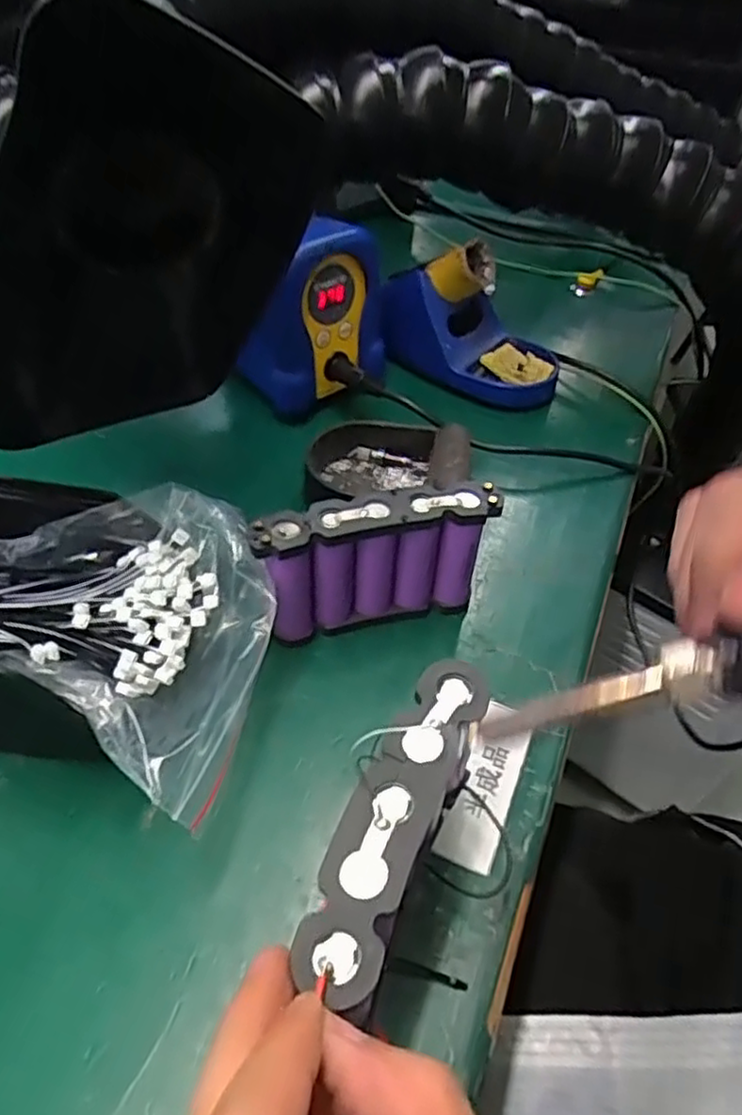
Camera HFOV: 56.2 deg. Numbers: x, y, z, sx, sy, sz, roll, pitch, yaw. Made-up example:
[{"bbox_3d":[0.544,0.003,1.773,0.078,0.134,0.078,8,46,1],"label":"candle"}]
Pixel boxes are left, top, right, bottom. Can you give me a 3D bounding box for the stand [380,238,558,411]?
[{"bbox_3d":[0.076,-0.172,0.519,0.137,0.093,0.084,13,48,8],"label":"stand"}]

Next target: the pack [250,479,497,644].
[{"bbox_3d":[0.001,0.004,0.349,0.112,0.077,0.025,-11,50,-13],"label":"pack"}]

